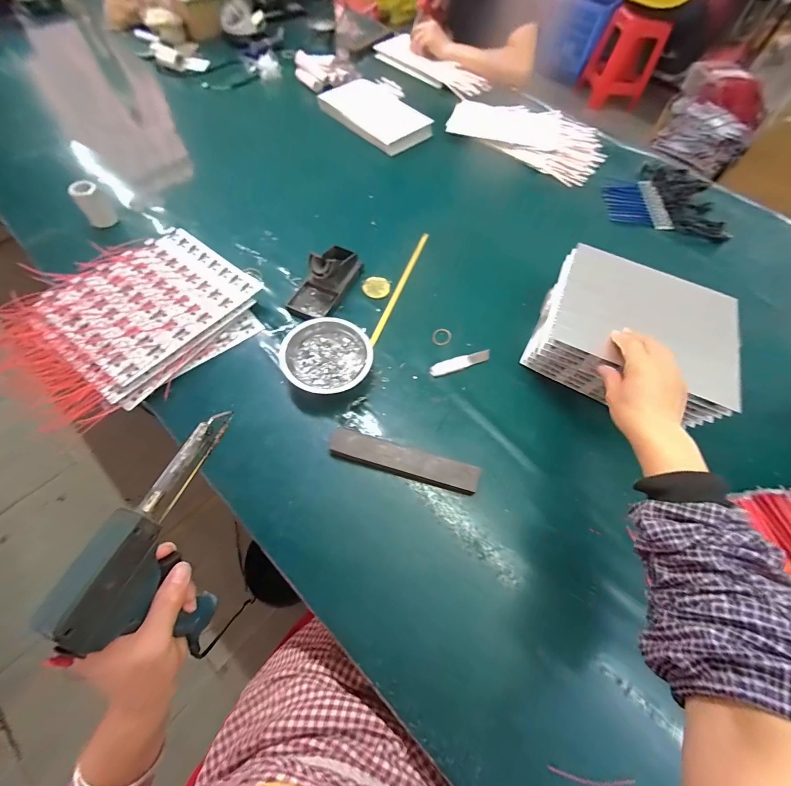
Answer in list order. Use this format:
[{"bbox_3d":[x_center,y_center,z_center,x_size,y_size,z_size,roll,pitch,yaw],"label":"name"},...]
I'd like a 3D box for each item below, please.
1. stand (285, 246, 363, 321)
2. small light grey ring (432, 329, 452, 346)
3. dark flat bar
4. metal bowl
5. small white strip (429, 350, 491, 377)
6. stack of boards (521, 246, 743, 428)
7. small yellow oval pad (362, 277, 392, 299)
[{"bbox_3d":[-0.116,-0.191,0.579,0.078,0.074,0.154,36,79,14],"label":"stand"},{"bbox_3d":[0.078,-0.093,0.571,0.034,0.005,0.028,-24,67,-15],"label":"small light grey ring"},{"bbox_3d":[0.011,0.092,0.463,0.200,0.021,0.039,16,63,4],"label":"dark flat bar"},{"bbox_3d":[-0.100,-0.054,0.519,0.128,0.043,0.123,13,63,3],"label":"metal bowl"},{"bbox_3d":[0.104,-0.049,0.550,0.107,0.007,0.023,-19,66,-13],"label":"small white strip"},{"bbox_3d":[0.340,-0.074,0.512,0.246,0.109,0.180,24,64,8],"label":"stack of boards"},{"bbox_3d":[-0.034,-0.189,0.615,0.050,0.013,0.043,-1,63,-4],"label":"small yellow oval pad"}]

